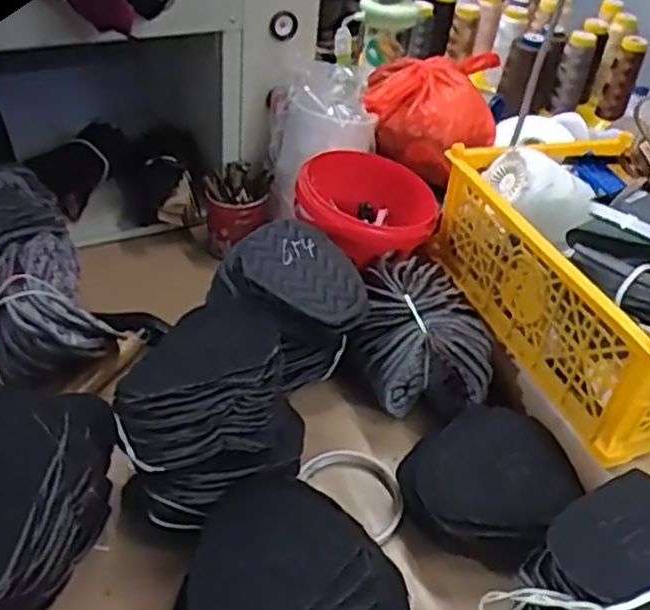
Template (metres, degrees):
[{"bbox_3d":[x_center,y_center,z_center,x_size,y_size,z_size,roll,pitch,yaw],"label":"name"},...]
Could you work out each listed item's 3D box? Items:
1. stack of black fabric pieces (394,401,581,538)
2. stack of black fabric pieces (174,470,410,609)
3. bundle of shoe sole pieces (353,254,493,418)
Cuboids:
[{"bbox_3d":[0.118,0.127,0.524,0.117,0.054,0.112,-19,45,-28],"label":"stack of black fabric pieces"},{"bbox_3d":[-0.025,0.184,0.454,0.137,0.082,0.114,24,42,20],"label":"stack of black fabric pieces"},{"bbox_3d":[0.076,0.028,0.607,0.101,0.090,0.116,2,39,-6],"label":"bundle of shoe sole pieces"}]

